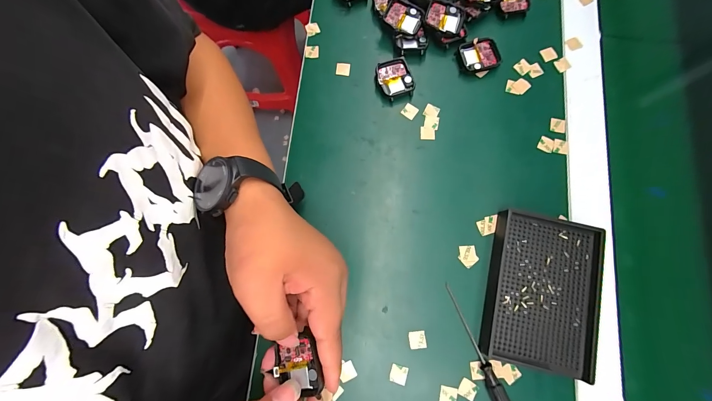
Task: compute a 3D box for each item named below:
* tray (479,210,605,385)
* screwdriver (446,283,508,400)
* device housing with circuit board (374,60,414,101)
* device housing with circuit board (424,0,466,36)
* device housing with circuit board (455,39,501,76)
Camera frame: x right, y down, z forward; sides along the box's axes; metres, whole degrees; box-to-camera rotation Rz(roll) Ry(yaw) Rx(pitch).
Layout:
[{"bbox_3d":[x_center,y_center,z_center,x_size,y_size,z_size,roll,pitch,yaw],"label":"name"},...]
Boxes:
[{"bbox_3d":[0.175,0.085,0.282,0.095,0.023,0.134,13,79,2],"label":"tray"},{"bbox_3d":[0.114,0.142,0.274,0.011,0.014,0.130,-22,80,-4],"label":"screwdriver"},{"bbox_3d":[0.044,-0.135,0.338,0.038,0.013,0.041,-16,79,-3],"label":"device housing with circuit board"},{"bbox_3d":[0.100,-0.206,0.341,0.042,0.012,0.036,19,79,4],"label":"device housing with circuit board"},{"bbox_3d":[0.140,-0.162,0.340,0.045,0.009,0.036,-10,79,-2],"label":"device housing with circuit board"}]

